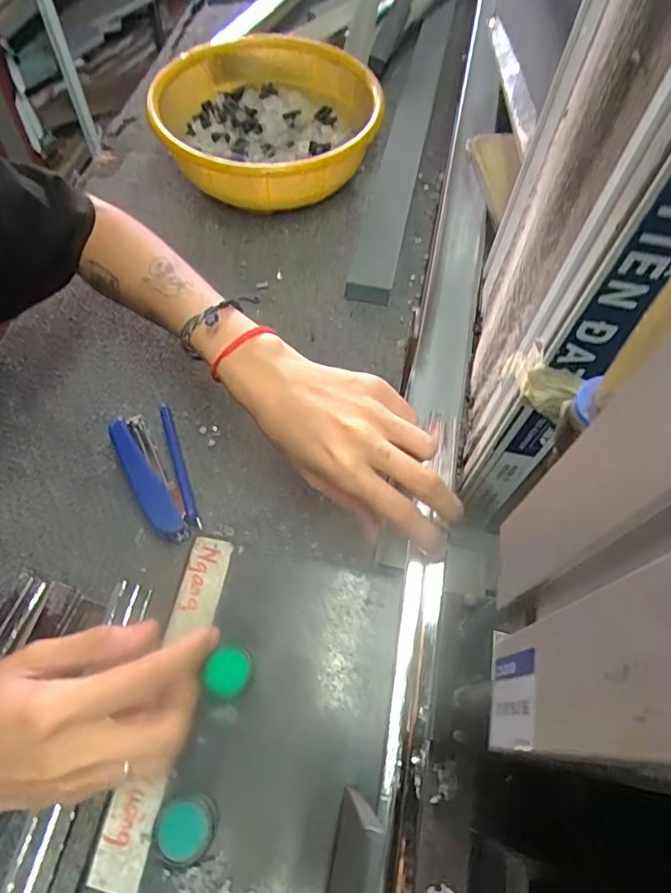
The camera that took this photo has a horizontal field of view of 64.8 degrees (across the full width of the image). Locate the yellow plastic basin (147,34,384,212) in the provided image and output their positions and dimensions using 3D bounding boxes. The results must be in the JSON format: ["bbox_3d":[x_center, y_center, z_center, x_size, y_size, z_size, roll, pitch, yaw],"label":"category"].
[{"bbox_3d":[-0.073,-0.310,0.515,0.219,0.072,0.188,8,62,1],"label":"yellow plastic basin"}]

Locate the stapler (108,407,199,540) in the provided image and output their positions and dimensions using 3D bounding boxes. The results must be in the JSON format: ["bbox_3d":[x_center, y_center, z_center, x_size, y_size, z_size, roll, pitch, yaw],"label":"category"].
[{"bbox_3d":[-0.136,0.020,0.404,0.045,0.025,0.104,-19,65,-12],"label":"stapler"}]

